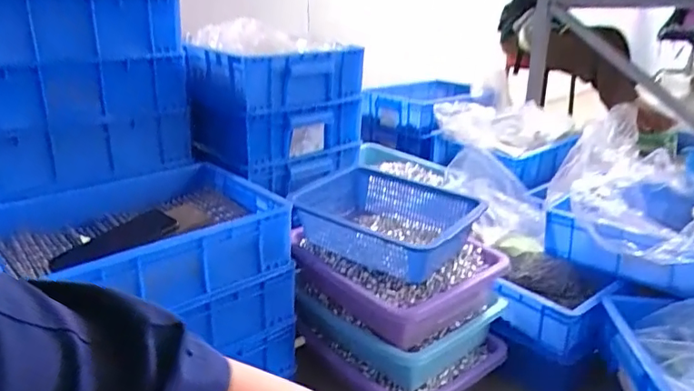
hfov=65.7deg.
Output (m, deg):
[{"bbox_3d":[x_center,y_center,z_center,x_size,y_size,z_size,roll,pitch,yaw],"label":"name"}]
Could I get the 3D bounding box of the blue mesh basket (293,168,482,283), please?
[{"bbox_3d":[0.052,0.047,1.008,0.356,0.099,0.224,15,25,34],"label":"blue mesh basket"}]

